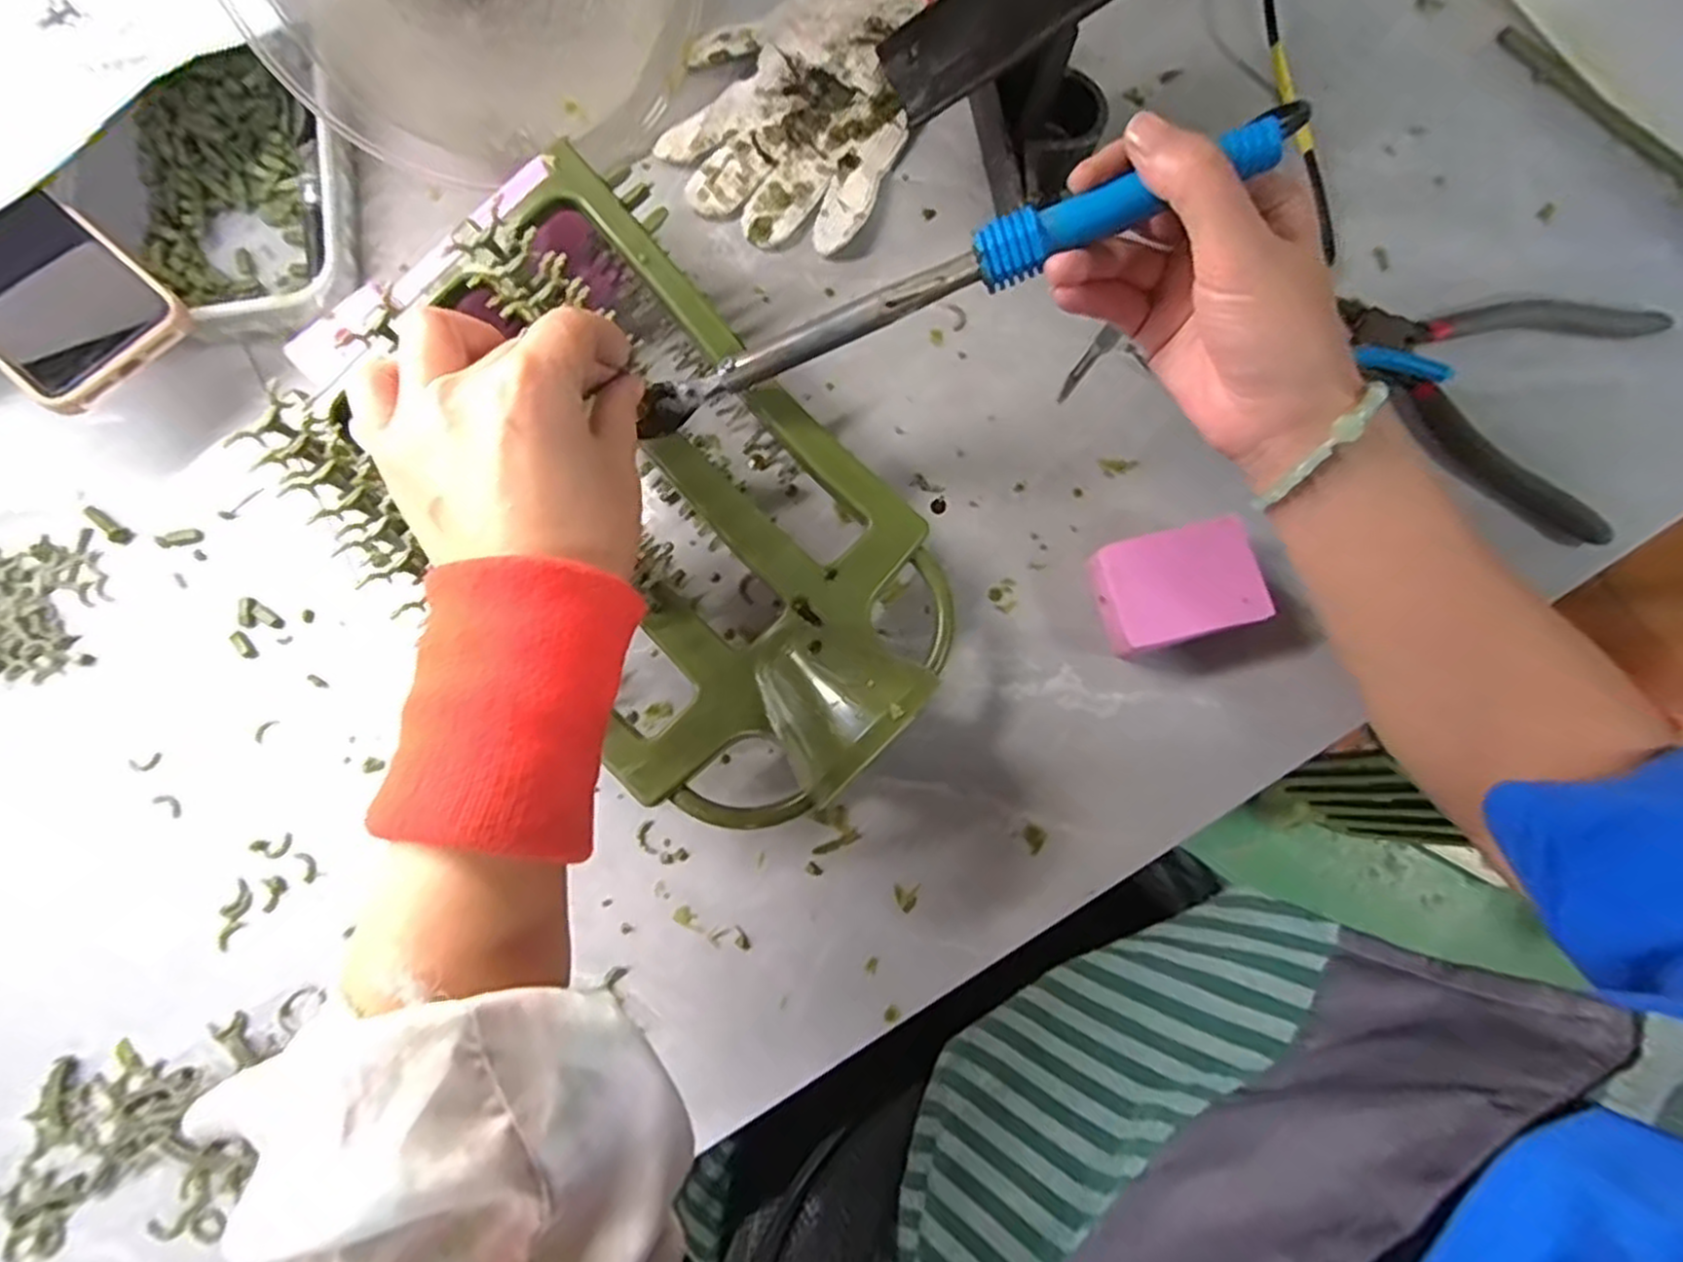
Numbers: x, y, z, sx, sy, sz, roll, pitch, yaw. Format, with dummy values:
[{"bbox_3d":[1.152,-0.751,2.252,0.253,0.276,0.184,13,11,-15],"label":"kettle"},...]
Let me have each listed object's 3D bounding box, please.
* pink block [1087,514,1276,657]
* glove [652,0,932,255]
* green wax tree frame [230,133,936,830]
[{"bbox_3d":[0.166,-0.020,0.379,0.075,0.028,0.055,-15,78,-2],"label":"pink block"},{"bbox_3d":[-0.025,-0.324,0.452,0.133,0.020,0.194,18,79,5],"label":"glove"},{"bbox_3d":[-0.092,-0.051,0.330,0.197,0.064,0.293,-43,81,-8],"label":"green wax tree frame"}]

